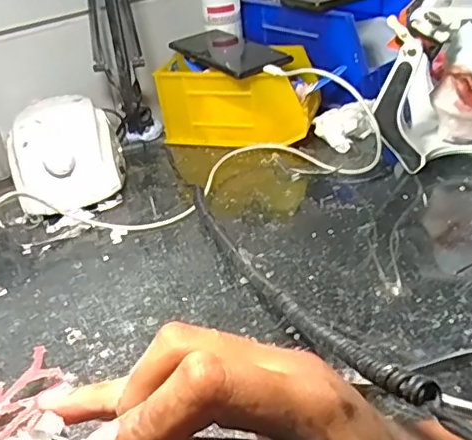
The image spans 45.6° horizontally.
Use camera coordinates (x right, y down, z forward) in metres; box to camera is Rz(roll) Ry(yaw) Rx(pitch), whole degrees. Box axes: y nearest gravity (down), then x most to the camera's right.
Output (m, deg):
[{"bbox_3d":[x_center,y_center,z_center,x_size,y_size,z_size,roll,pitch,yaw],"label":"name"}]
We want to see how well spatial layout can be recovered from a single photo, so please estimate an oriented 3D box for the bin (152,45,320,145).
[{"bbox_3d":[0.006,-0.142,0.655,0.169,0.086,0.094,3,34,15],"label":"bin"}]

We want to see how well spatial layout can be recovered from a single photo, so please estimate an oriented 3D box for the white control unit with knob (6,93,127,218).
[{"bbox_3d":[-0.173,-0.068,0.578,0.109,0.080,0.130,-16,34,-15],"label":"white control unit with knob"}]

